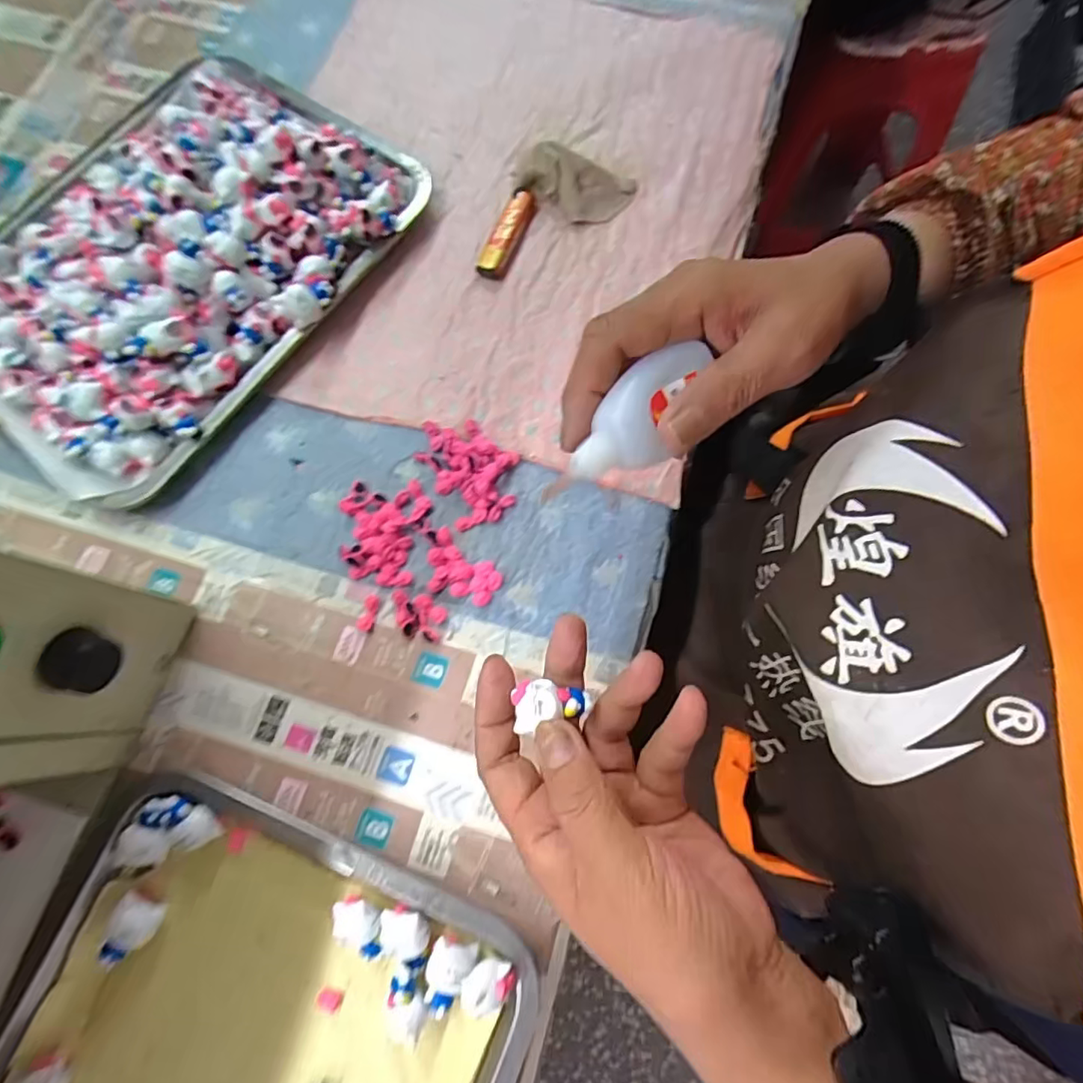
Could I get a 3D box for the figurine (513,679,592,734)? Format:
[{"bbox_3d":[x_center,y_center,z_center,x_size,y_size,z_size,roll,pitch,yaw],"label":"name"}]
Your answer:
[{"bbox_3d":[0.006,0.071,0.248,0.032,0.013,0.021,-5,75,0],"label":"figurine"}]

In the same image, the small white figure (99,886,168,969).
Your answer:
[{"bbox_3d":[-0.224,0.212,0.308,0.021,0.013,0.035,10,75,4],"label":"small white figure"}]

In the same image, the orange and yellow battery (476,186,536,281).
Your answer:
[{"bbox_3d":[-0.024,-0.237,0.423,0.023,0.020,0.082,19,76,6],"label":"orange and yellow battery"}]

